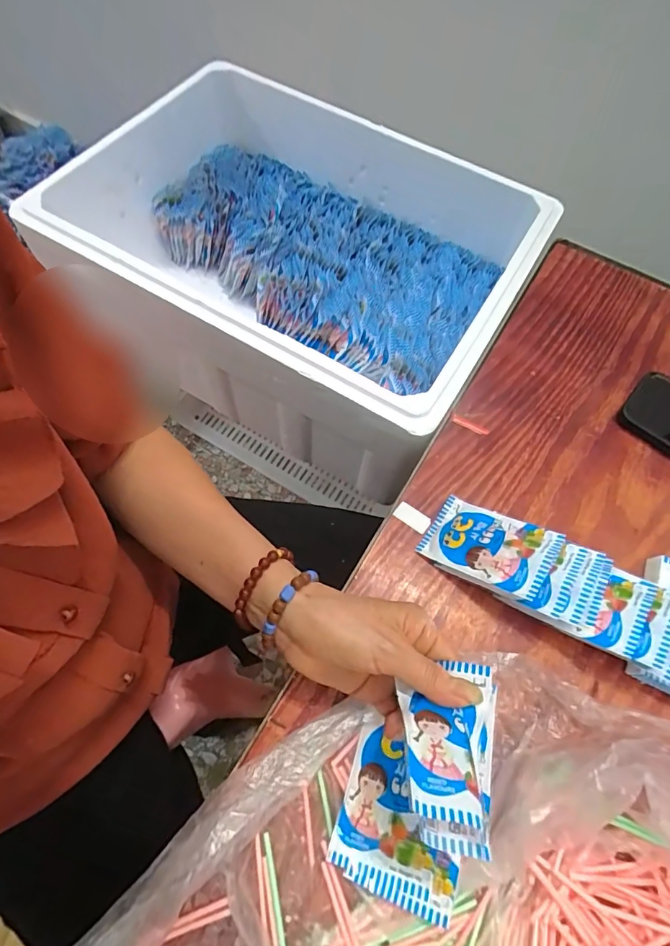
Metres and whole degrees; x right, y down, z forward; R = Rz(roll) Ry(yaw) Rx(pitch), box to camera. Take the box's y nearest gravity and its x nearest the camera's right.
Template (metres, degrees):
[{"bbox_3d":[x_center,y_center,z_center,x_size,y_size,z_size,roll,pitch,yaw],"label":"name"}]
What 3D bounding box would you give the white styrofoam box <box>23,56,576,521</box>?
[{"bbox_3d":[-0.068,-0.301,0.673,0.610,0.192,0.424,30,67,11],"label":"white styrofoam box"}]

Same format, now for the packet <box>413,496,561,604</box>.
[{"bbox_3d":[0.128,0.059,0.395,0.101,0.010,0.065,20,60,37],"label":"packet"}]

